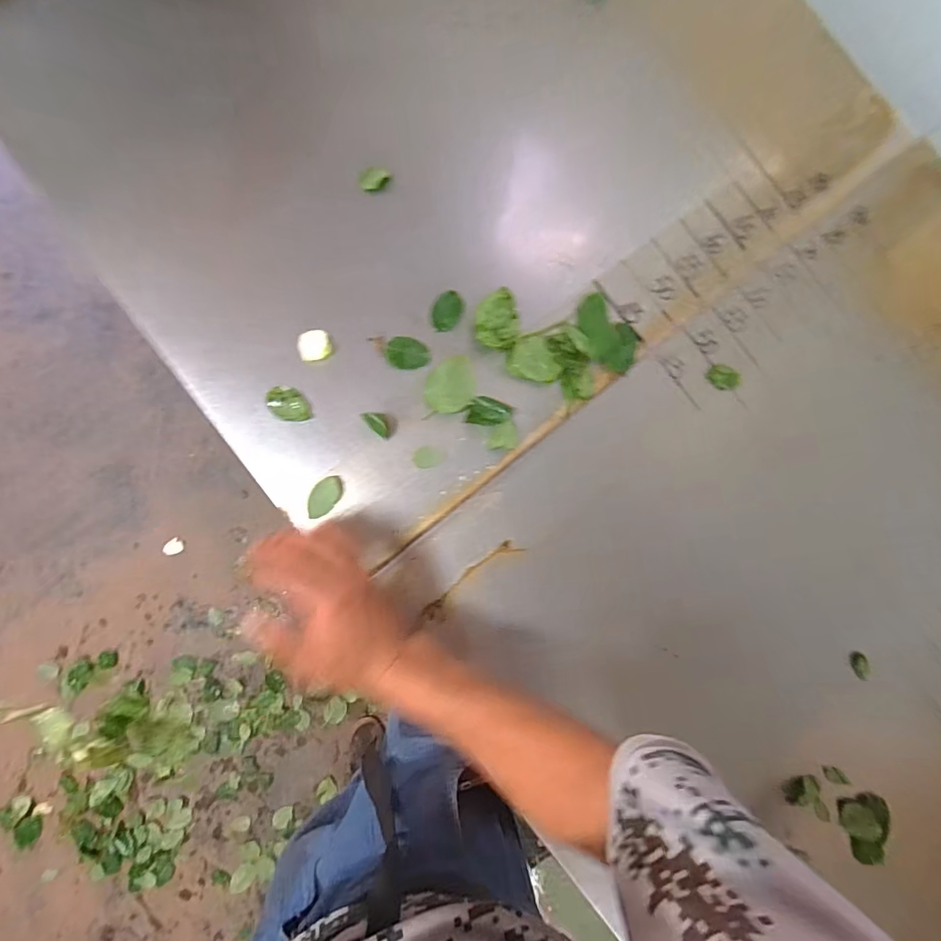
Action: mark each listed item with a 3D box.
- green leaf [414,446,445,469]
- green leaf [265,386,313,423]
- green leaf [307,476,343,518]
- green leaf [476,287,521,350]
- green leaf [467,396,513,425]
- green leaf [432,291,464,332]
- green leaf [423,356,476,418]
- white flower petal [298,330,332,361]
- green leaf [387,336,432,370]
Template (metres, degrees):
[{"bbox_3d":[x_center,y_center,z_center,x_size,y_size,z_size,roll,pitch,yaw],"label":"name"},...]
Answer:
[{"bbox_3d":[-0.047,-0.016,0.551,0.033,0.005,0.024,-7,86,-9],"label":"green leaf"},{"bbox_3d":[-0.196,-0.072,0.528,0.050,0.010,0.033,39,81,-4],"label":"green leaf"},{"bbox_3d":[-0.156,0.029,0.521,0.027,0.011,0.050,35,81,-4],"label":"green leaf"},{"bbox_3d":[0.033,-0.177,0.568,0.050,0.012,0.067,2,85,-8],"label":"green leaf"},{"bbox_3d":[0.023,-0.068,0.553,0.049,0.007,0.032,6,84,-8],"label":"green leaf"},{"bbox_3d":[-0.028,-0.186,0.570,0.032,0.004,0.050,35,82,-22],"label":"green leaf"},{"bbox_3d":[-0.024,-0.096,0.548,0.059,0.012,0.060,-10,87,-9],"label":"green leaf"},{"bbox_3d":[-0.171,-0.138,0.536,0.034,0.009,0.032,1,85,-9],"label":"white flower petal"},{"bbox_3d":[-0.071,-0.133,0.556,0.048,0.010,0.037,12,84,-8],"label":"green leaf"}]

